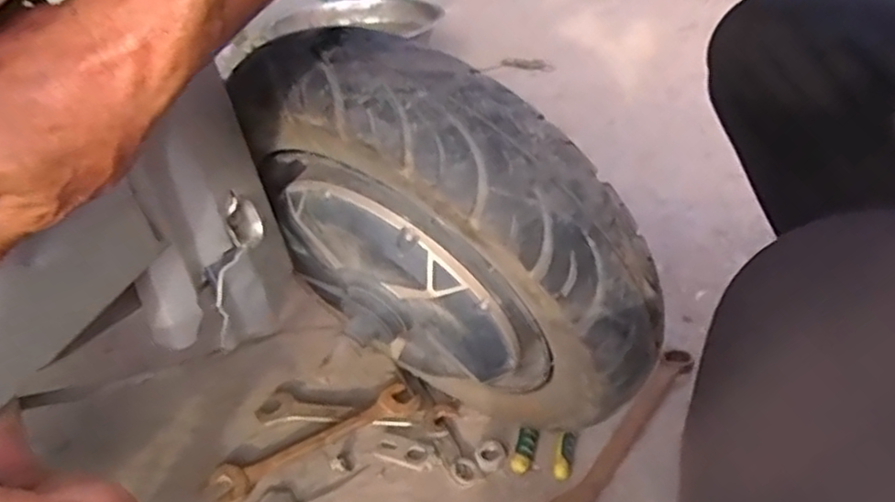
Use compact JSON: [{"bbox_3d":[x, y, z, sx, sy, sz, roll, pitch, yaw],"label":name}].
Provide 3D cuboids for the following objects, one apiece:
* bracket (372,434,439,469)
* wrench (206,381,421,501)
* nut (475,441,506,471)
[{"bbox_3d":[-0.037,0.181,0.612,0.061,0.007,0.022,10,37,19],"label":"bracket"},{"bbox_3d":[-0.119,0.175,0.618,0.194,0.013,0.037,-23,47,-19],"label":"wrench"},{"bbox_3d":[0.038,0.181,0.597,0.026,0.011,0.026,-2,35,2],"label":"nut"}]

